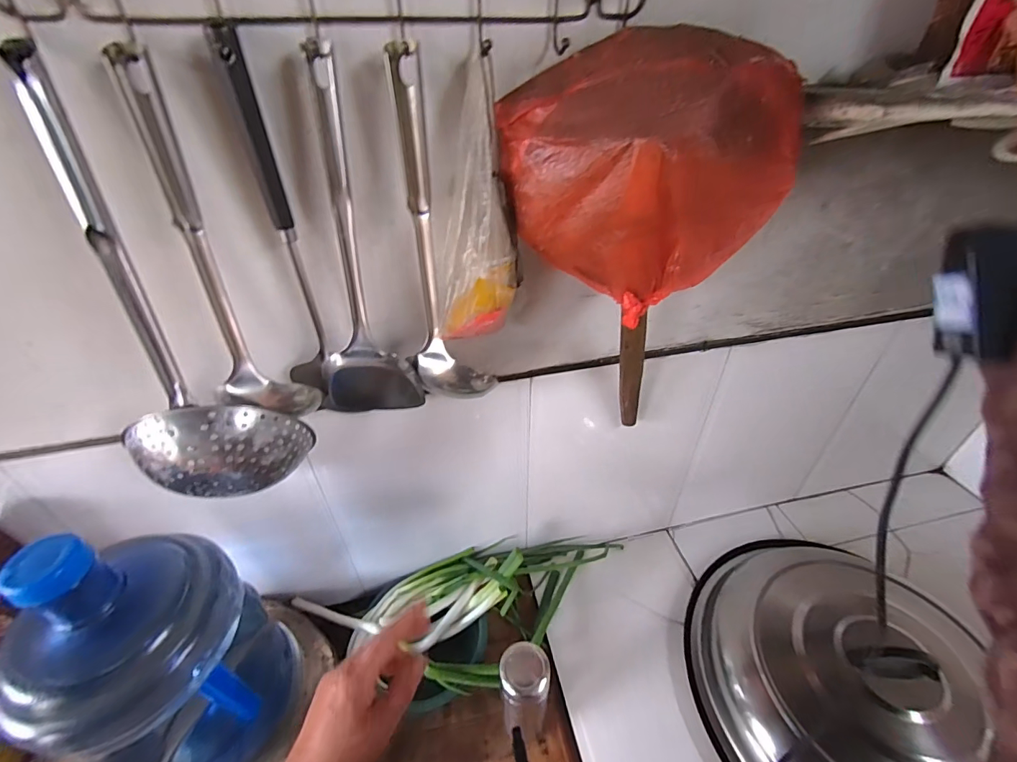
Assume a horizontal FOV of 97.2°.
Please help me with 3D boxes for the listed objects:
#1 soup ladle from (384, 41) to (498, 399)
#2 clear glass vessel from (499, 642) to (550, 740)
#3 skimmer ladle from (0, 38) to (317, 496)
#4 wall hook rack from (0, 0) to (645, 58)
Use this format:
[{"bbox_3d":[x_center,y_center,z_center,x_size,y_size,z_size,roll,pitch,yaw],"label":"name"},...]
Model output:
[{"bbox_3d":[-0.066,-0.117,0.436,0.075,0.331,0.059,-13,40,-13],"label":"soup ladle"},{"bbox_3d":[0.023,0.428,0.609,0.060,0.193,0.060,0,39,3],"label":"clear glass vessel"},{"bbox_3d":[-0.297,-0.040,0.387,0.085,0.380,0.133,26,47,30],"label":"skimmer ladle"},{"bbox_3d":[-0.110,-0.279,0.331,0.459,0.055,0.032,-10,40,-9],"label":"wall hook rack"}]

